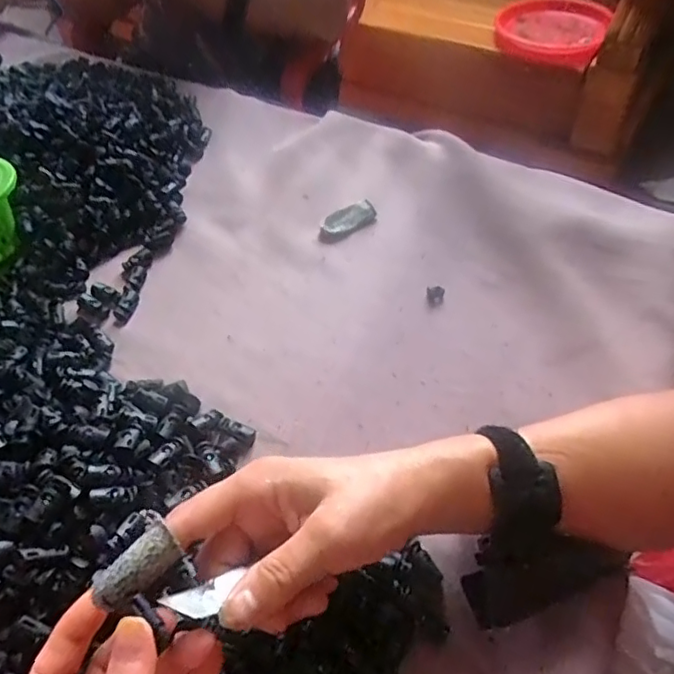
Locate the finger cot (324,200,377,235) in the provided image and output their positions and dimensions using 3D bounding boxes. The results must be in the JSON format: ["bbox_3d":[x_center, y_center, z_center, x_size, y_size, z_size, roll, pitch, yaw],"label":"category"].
[{"bbox_3d":[0.013,-0.114,0.555,0.053,0.011,0.026,-27,54,-15],"label":"finger cot"}]

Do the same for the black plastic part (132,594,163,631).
[{"bbox_3d":[-0.083,0.121,0.252,0.018,0.004,0.006,43,65,9],"label":"black plastic part"}]

